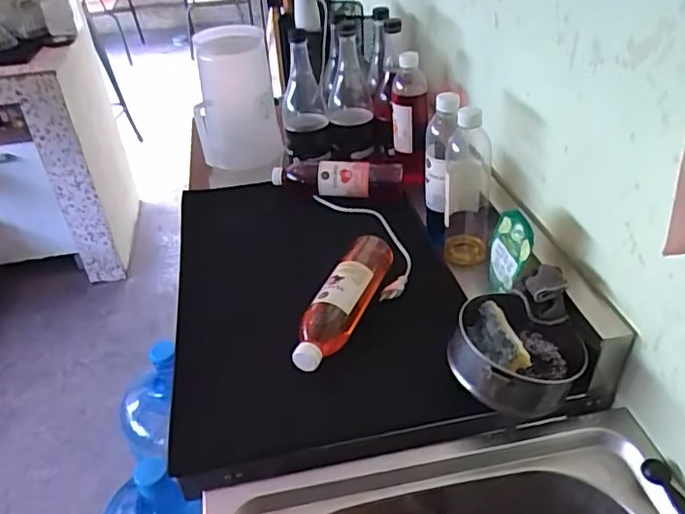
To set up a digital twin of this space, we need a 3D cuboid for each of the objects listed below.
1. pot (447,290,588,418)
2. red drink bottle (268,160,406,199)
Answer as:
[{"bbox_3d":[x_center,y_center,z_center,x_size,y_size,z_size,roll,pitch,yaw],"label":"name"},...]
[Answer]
[{"bbox_3d":[0.193,0.108,0.654,0.138,0.058,0.126,-3,37,2],"label":"pot"},{"bbox_3d":[-0.011,-0.143,1.031,0.226,0.056,0.068,-6,37,-2],"label":"red drink bottle"}]

